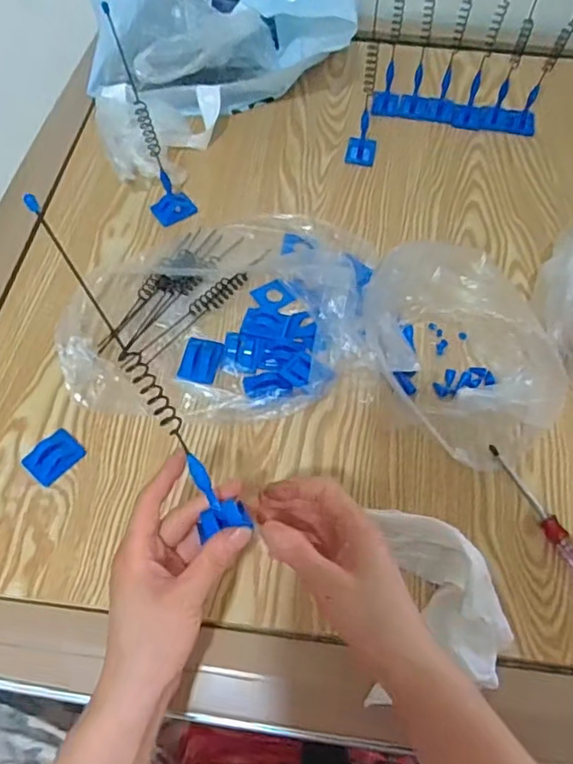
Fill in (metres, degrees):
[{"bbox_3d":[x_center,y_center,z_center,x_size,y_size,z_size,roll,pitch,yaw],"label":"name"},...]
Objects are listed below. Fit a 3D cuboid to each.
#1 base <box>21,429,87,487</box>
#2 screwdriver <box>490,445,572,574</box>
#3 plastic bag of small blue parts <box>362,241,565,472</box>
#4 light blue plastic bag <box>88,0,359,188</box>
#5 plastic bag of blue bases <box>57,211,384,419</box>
[{"bbox_3d":[-0.196,0.064,0.504,0.034,0.010,0.044,35,64,19],"label":"base"},{"bbox_3d":[0.214,0.115,0.488,0.018,0.011,0.149,-24,62,-15],"label":"screwdriver"},{"bbox_3d":[0.154,-0.039,0.531,0.171,0.088,0.207,1,59,0],"label":"plastic bag of small blue parts"},{"bbox_3d":[-0.069,-0.400,0.688,0.318,0.177,0.265,-15,60,-10],"label":"light blue plastic bag"},{"bbox_3d":[-0.061,-0.090,0.567,0.269,0.071,0.254,5,59,2],"label":"plastic bag of blue bases"}]

